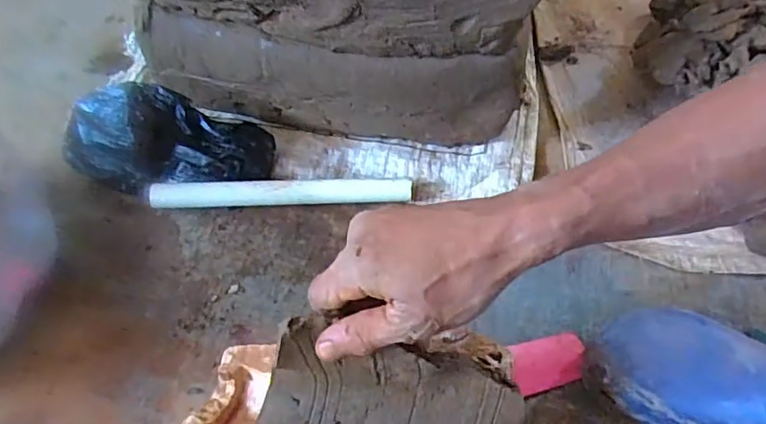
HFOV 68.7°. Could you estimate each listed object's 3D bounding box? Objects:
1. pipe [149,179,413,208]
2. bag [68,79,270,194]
[{"bbox_3d":[-0.106,-0.021,0.592,0.269,0.026,0.022,-2,54,-4],"label":"pipe"},{"bbox_3d":[-0.230,-0.073,0.593,0.217,0.084,0.084,2,54,-1],"label":"bag"}]

